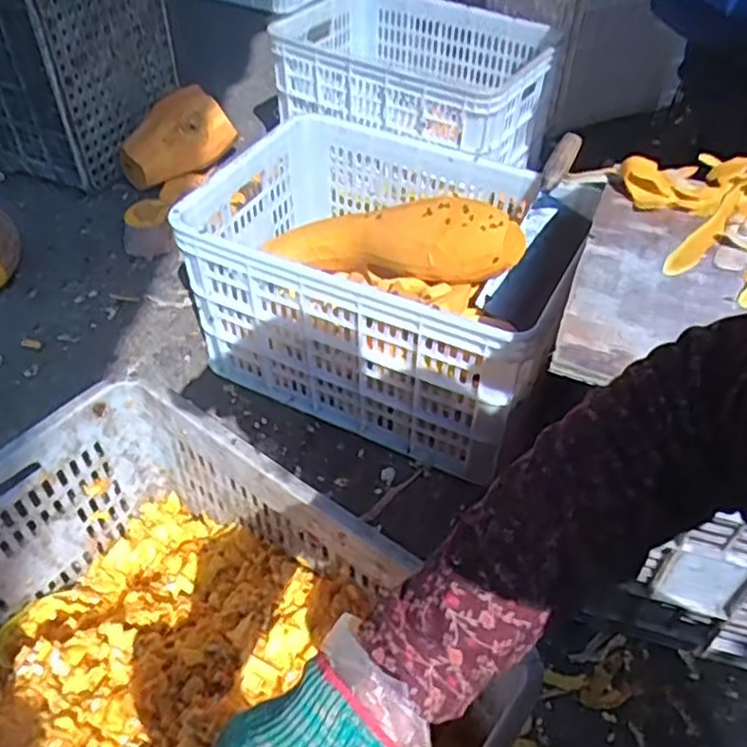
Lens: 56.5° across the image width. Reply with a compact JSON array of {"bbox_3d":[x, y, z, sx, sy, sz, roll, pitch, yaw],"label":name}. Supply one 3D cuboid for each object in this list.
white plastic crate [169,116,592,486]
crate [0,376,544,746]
[{"bbox_3d":[0.023,-0.133,1.071,0.522,0.362,0.434,20,48,19],"label":"white plastic crate"},{"bbox_3d":[-0.181,0.273,0.631,0.482,0.250,0.349,28,51,25],"label":"crate"}]

